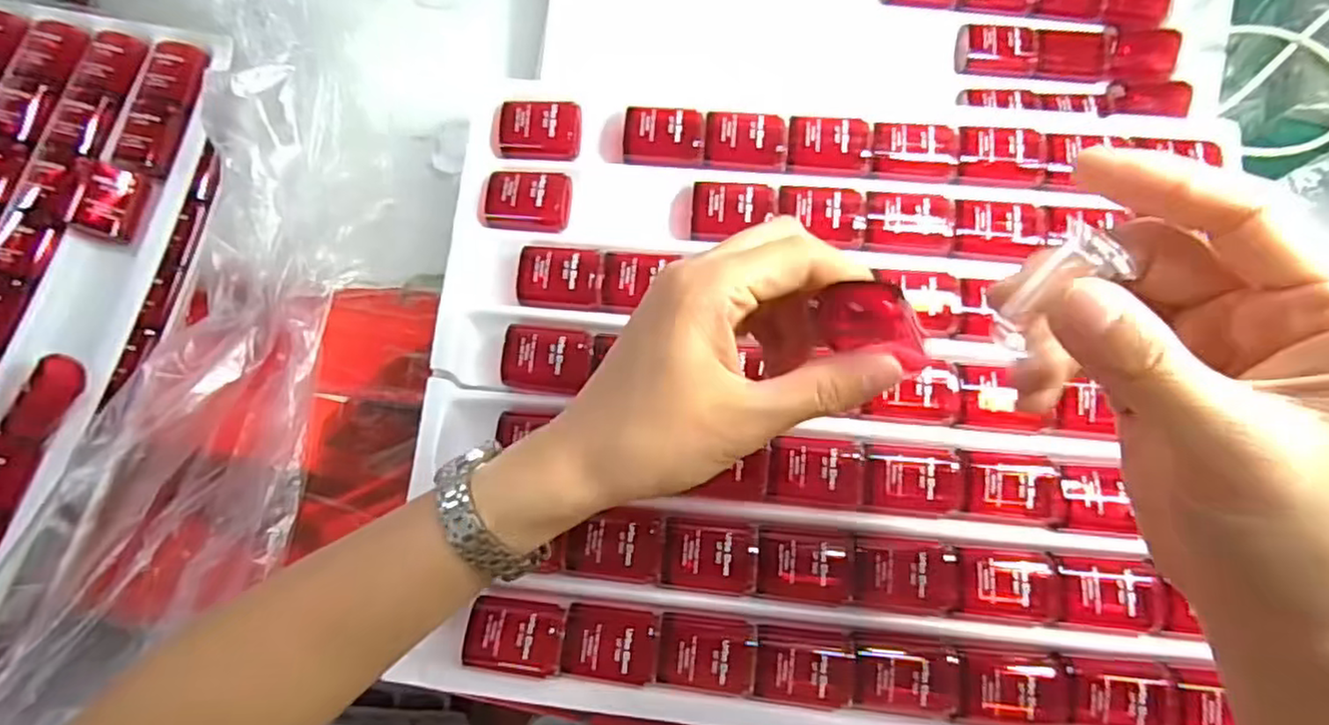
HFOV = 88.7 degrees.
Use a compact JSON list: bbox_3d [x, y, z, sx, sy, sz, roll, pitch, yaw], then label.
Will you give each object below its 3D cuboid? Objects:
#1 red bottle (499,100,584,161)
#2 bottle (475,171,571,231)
[{"bbox_3d":[-0.066,-0.124,0.363,0.043,0.017,0.028,2,77,2],"label":"red bottle"},{"bbox_3d":[-0.073,-0.084,0.353,0.046,0.017,0.030,6,77,3],"label":"bottle"}]

